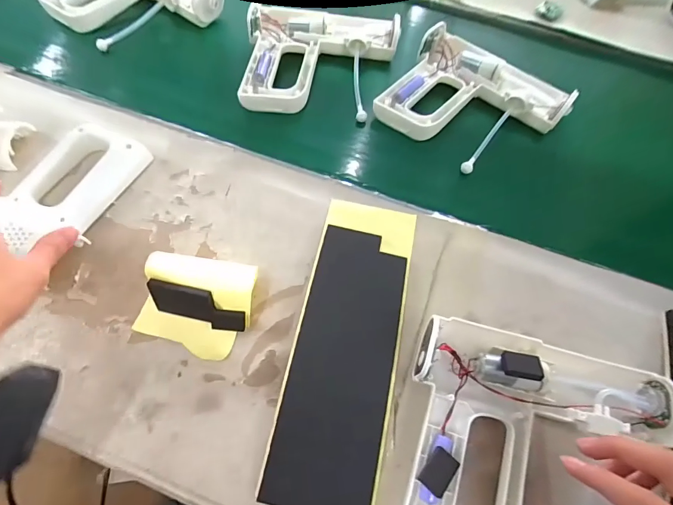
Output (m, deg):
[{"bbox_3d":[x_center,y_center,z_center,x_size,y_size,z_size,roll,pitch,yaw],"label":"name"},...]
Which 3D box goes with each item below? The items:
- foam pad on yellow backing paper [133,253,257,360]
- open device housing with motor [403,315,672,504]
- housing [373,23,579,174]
[{"bbox_3d":[-0.134,0.048,0.361,0.105,0.042,0.086,9,66,2],"label":"foam pad on yellow backing paper"},{"bbox_3d":[0.165,0.158,0.318,0.221,0.040,0.187,13,67,4],"label":"open device housing with motor"},{"bbox_3d":[0.175,-0.200,0.498,0.207,0.037,0.172,39,71,14],"label":"housing"}]

